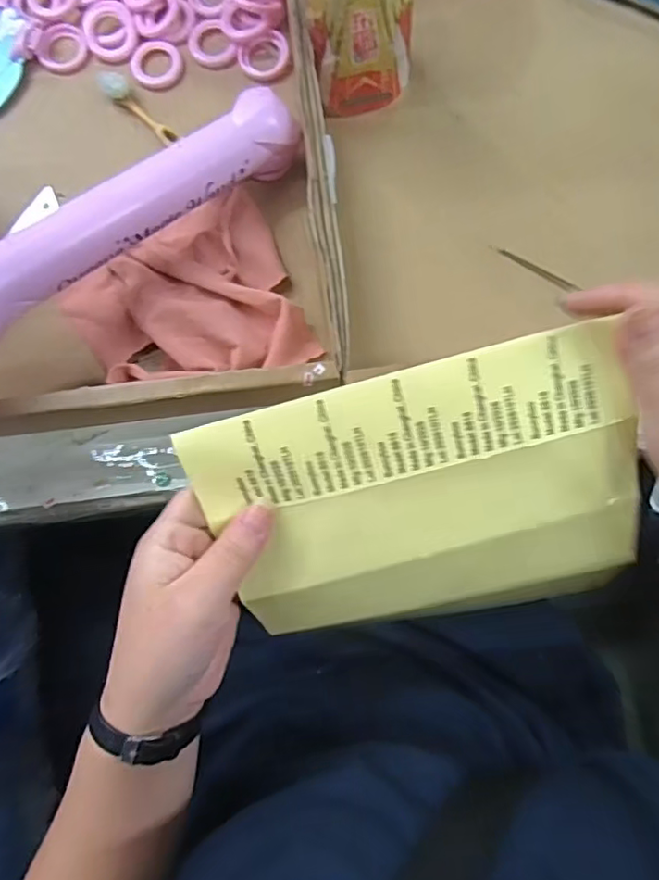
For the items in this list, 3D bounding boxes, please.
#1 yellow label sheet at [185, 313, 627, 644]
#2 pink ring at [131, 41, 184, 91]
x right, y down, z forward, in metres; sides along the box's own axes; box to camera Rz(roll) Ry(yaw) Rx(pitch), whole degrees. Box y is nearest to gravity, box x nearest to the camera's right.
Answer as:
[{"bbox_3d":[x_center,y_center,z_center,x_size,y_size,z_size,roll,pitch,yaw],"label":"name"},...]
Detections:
[{"bbox_3d":[0.048,0.035,0.291,0.204,0.017,0.151,-15,118,5],"label":"yellow label sheet"},{"bbox_3d":[-0.126,-0.276,0.423,0.037,0.004,0.038,0,82,1],"label":"pink ring"}]

